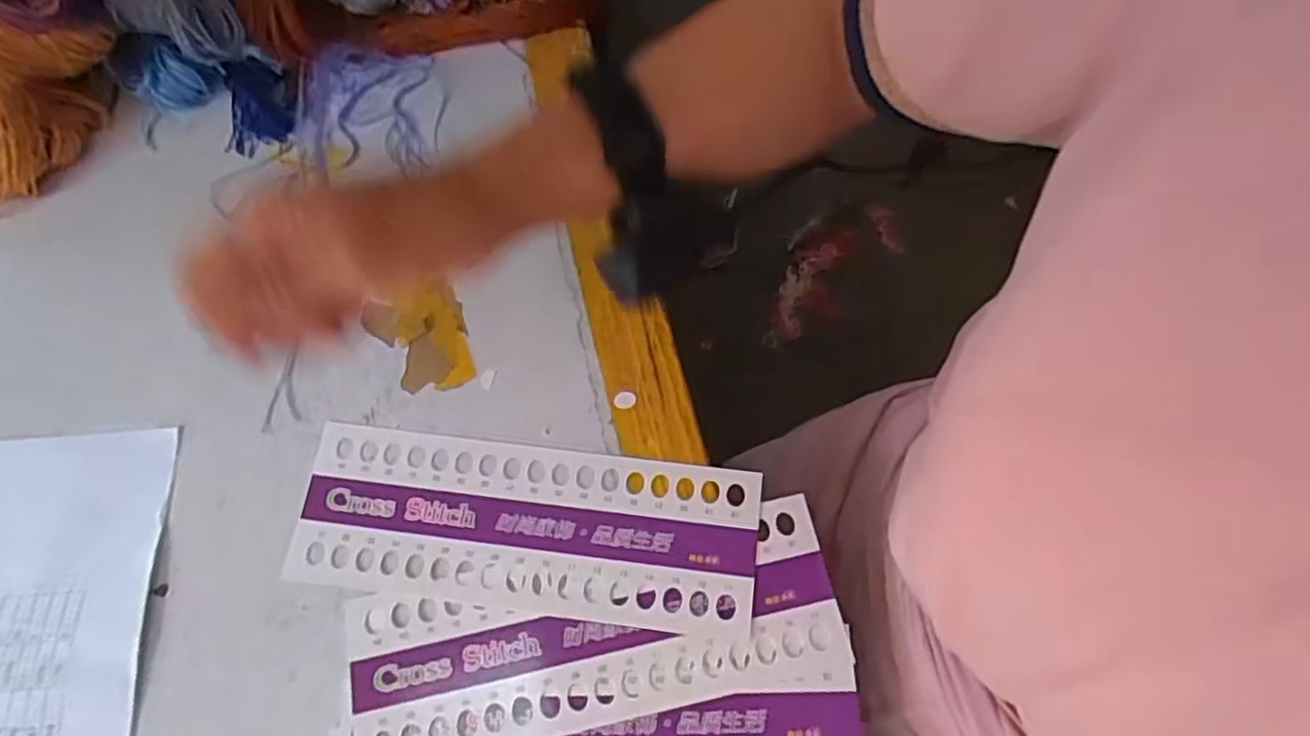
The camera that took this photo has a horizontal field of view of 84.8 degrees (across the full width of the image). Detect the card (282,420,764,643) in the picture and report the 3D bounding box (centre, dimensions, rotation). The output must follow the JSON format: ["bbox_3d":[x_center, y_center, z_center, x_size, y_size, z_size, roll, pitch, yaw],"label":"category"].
[{"bbox_3d":[-0.068,0.082,0.378,0.238,0.004,0.085,6,69,5],"label":"card"}]

